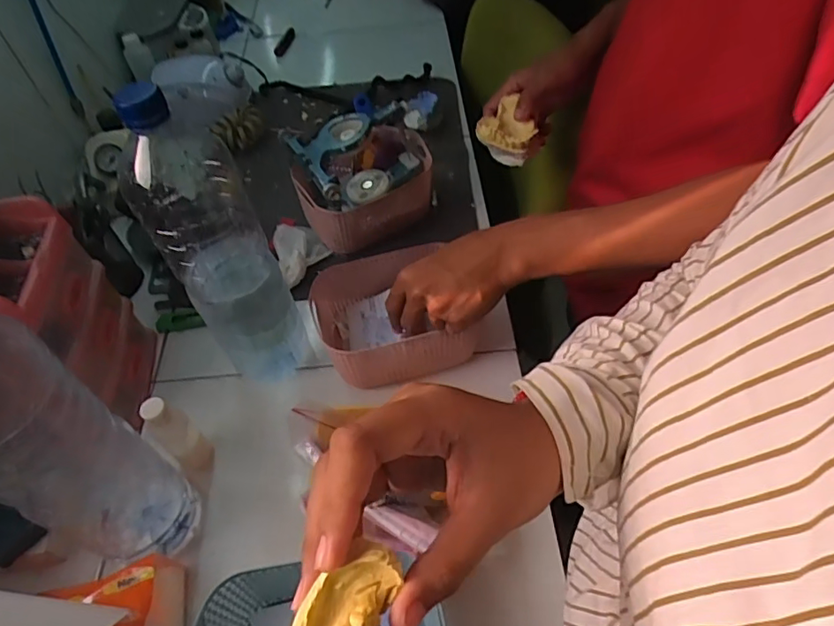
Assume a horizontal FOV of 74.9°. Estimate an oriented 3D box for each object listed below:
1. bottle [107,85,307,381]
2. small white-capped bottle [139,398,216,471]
[{"bbox_3d":[-0.172,-0.054,0.483,0.084,0.307,0.078,-21,54,-12],"label":"bottle"},{"bbox_3d":[-0.218,0.112,0.499,0.027,0.101,0.031,1,53,4],"label":"small white-capped bottle"}]

